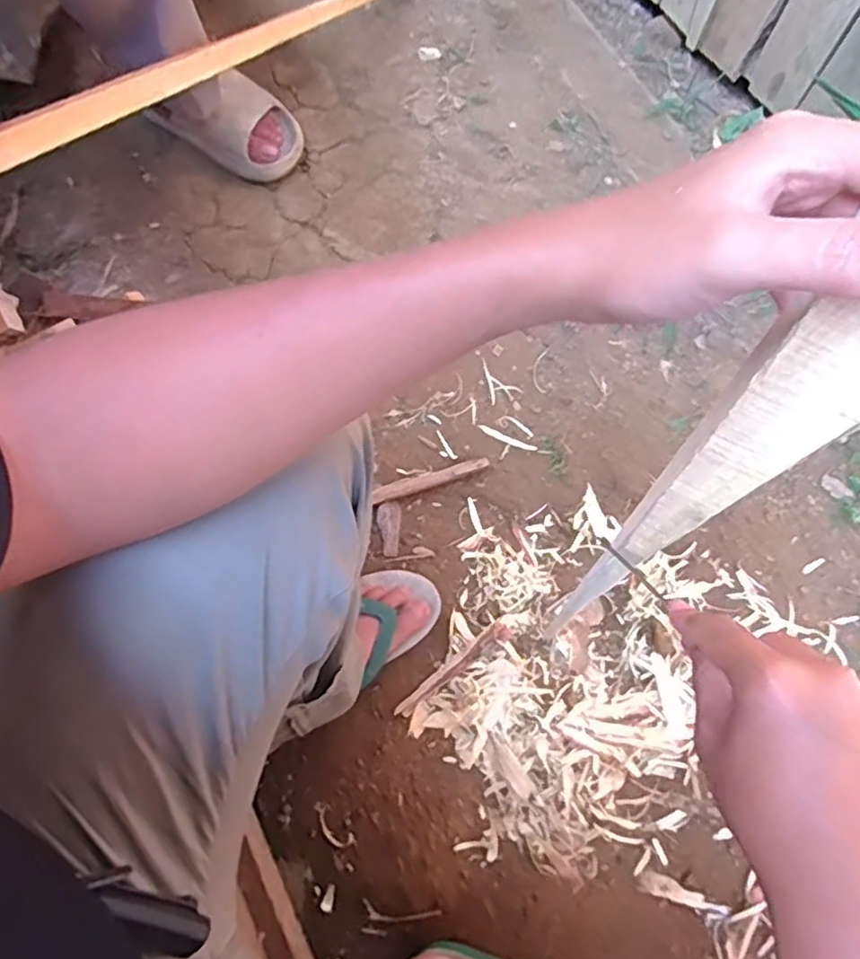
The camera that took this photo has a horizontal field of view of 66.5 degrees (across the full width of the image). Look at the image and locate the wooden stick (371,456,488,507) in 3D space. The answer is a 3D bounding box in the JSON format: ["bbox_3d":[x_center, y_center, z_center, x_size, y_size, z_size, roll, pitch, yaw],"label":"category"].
[{"bbox_3d":[0.000,0.000,0.816,0.150,0.016,0.018,-19,75,-4],"label":"wooden stick"}]

